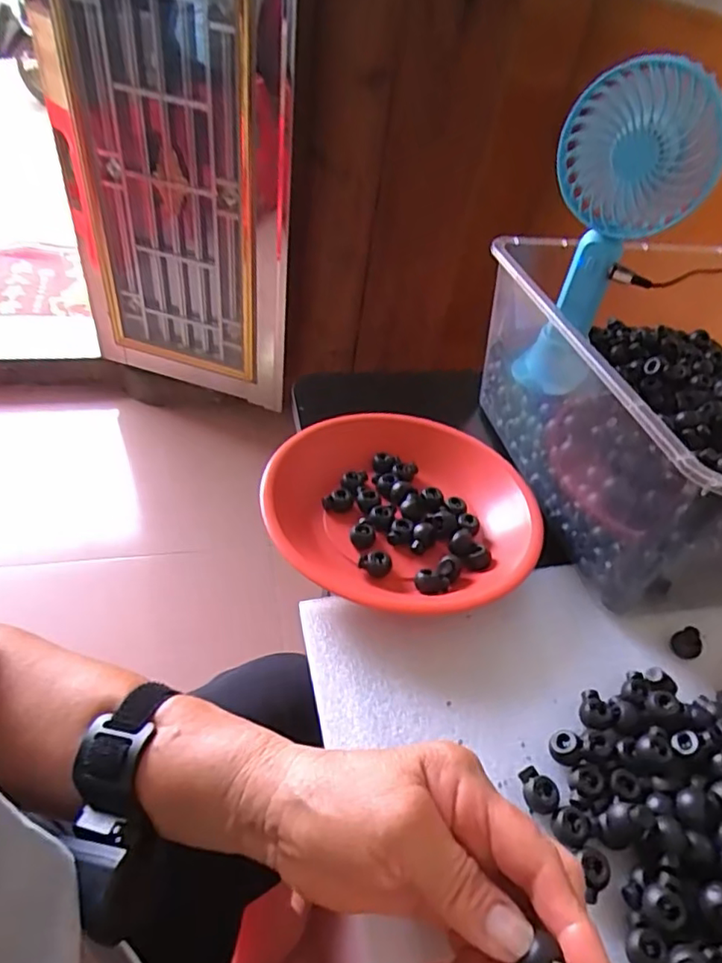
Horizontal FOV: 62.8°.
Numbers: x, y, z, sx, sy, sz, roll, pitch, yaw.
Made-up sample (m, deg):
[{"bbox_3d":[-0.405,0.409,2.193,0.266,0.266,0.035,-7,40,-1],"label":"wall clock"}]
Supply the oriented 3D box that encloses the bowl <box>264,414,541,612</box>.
[{"bbox_3d":[0.028,0.011,0.426,0.186,0.042,0.181,5,46,-5],"label":"bowl"}]

